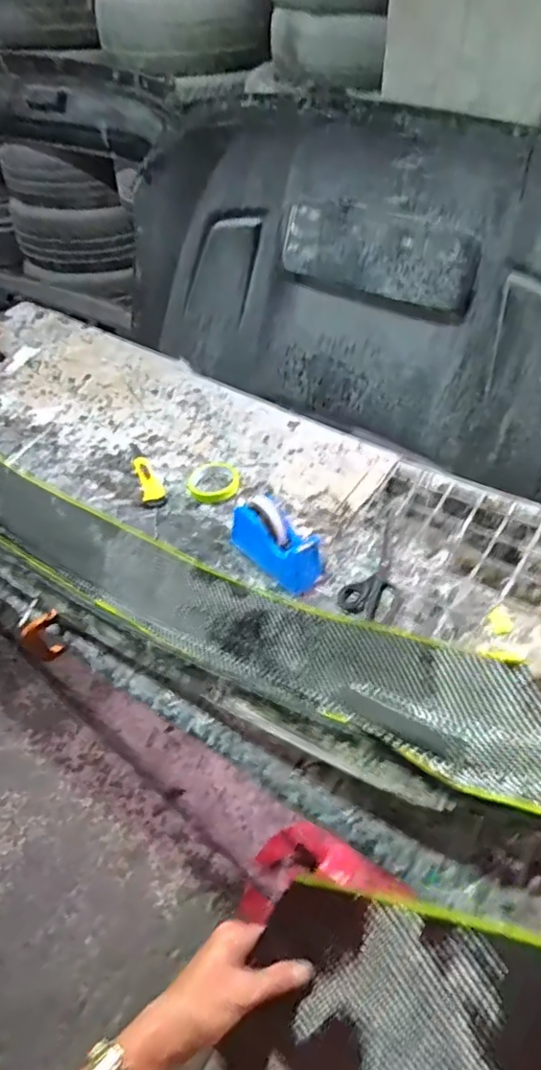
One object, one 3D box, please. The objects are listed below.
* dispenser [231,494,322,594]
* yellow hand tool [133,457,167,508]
[{"bbox_3d":[0.010,0.006,0.965,0.080,0.100,0.174,-32,53,-23],"label":"dispenser"},{"bbox_3d":[-0.228,-0.100,1.163,0.042,0.012,0.146,-16,49,-10],"label":"yellow hand tool"}]

